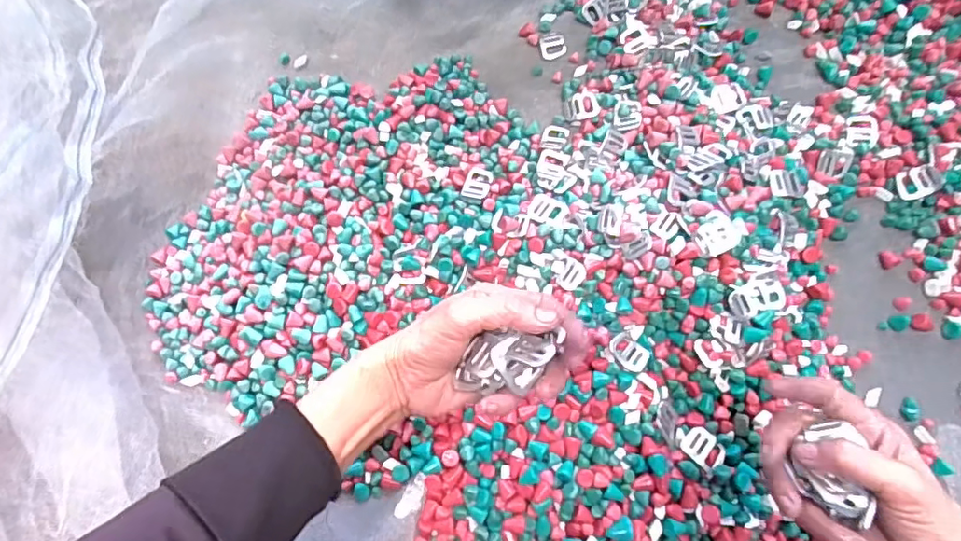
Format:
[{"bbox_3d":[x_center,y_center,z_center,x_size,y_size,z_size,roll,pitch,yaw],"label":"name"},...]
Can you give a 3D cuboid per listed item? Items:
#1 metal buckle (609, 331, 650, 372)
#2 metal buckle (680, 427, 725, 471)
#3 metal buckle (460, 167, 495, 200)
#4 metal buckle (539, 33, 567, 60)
[{"bbox_3d":[0.123,0.066,0.460,0.033,0.008,0.027,39,64,9],"label":"metal buckle"},{"bbox_3d":[0.175,0.138,0.436,0.031,0.006,0.028,37,63,11],"label":"metal buckle"},{"bbox_3d":[-0.003,-0.082,0.527,0.026,0.004,0.034,10,70,6],"label":"metal buckle"},{"bbox_3d":[0.076,-0.236,0.589,0.026,0.004,0.030,-8,69,-1],"label":"metal buckle"}]

